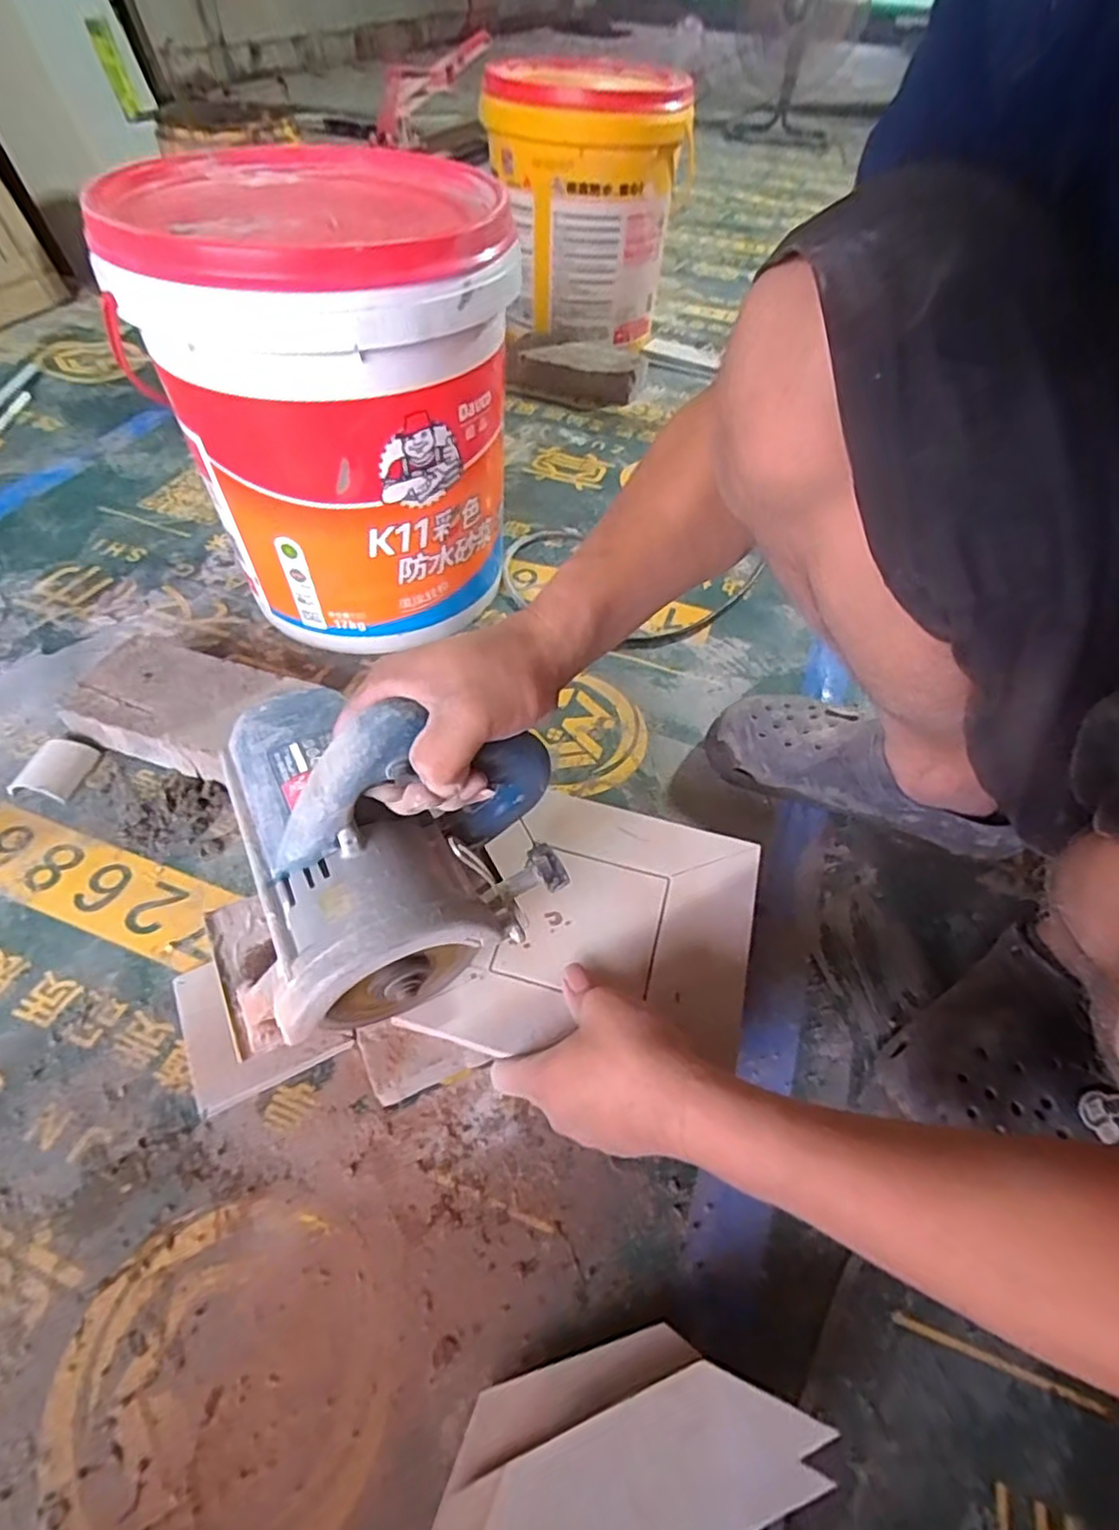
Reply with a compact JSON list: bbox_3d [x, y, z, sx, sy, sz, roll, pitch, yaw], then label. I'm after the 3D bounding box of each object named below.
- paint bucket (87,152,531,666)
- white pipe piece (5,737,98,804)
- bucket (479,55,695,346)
[{"bbox_3d":[-0.201,-0.323,0.641,0.276,0.344,0.295,-9,53,-11],"label":"paint bucket"},{"bbox_3d":[-0.429,0.003,0.573,0.039,0.024,0.058,9,52,4],"label":"white pipe piece"},{"bbox_3d":[0.027,-0.924,1.109,0.275,0.309,0.275,2,51,-2],"label":"bucket"}]

